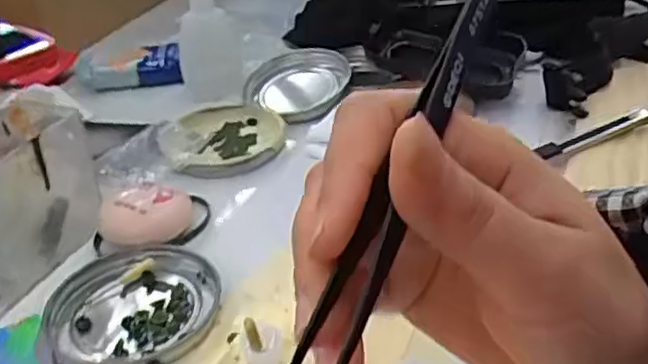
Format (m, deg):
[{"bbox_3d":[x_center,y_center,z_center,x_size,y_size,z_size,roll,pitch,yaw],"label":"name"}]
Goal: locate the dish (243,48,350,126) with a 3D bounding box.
[{"bbox_3d":[-0.021,-0.073,0.498,0.075,0.020,0.073,-2,33,1],"label":"dish"}]

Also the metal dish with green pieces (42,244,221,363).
[{"bbox_3d":[-0.090,0.058,0.323,0.077,0.009,0.073,-2,33,1],"label":"metal dish with green pieces"}]

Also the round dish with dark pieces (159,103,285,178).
[{"bbox_3d":[-0.066,-0.029,0.450,0.078,0.016,0.080,-2,33,1],"label":"round dish with dark pieces"}]

